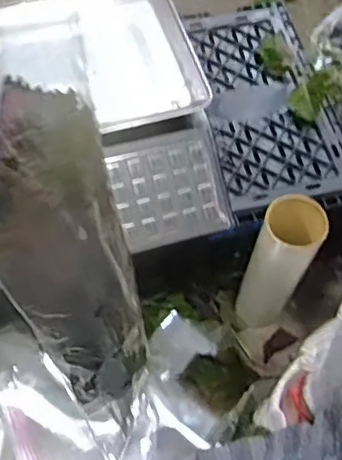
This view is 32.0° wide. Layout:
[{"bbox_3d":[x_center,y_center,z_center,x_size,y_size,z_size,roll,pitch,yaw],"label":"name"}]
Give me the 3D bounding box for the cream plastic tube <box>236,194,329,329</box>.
[{"bbox_3d":[0.147,0.053,0.846,0.071,0.299,0.075,1,62,-3],"label":"cream plastic tube"}]

